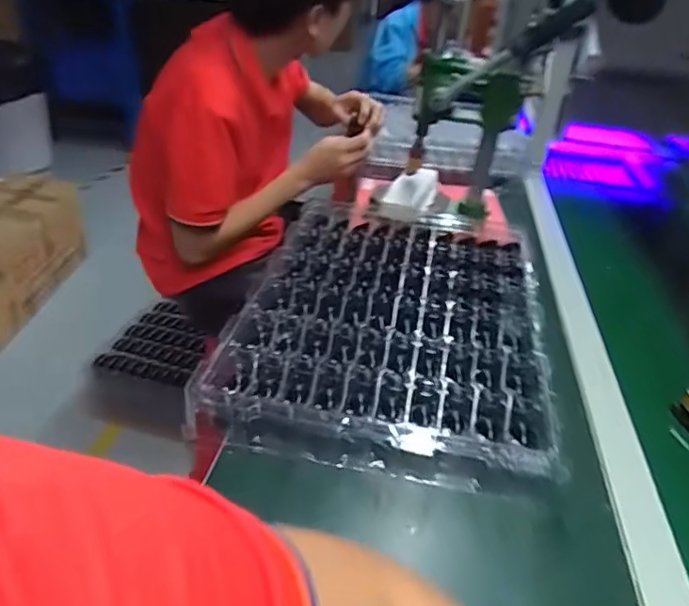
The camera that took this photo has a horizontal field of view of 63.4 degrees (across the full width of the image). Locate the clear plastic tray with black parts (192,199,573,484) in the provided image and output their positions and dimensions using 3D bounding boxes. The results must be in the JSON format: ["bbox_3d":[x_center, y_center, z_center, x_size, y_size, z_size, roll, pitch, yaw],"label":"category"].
[{"bbox_3d":[0.058,0.007,0.673,0.342,0.041,0.469,9,32,6],"label":"clear plastic tray with black parts"}]

